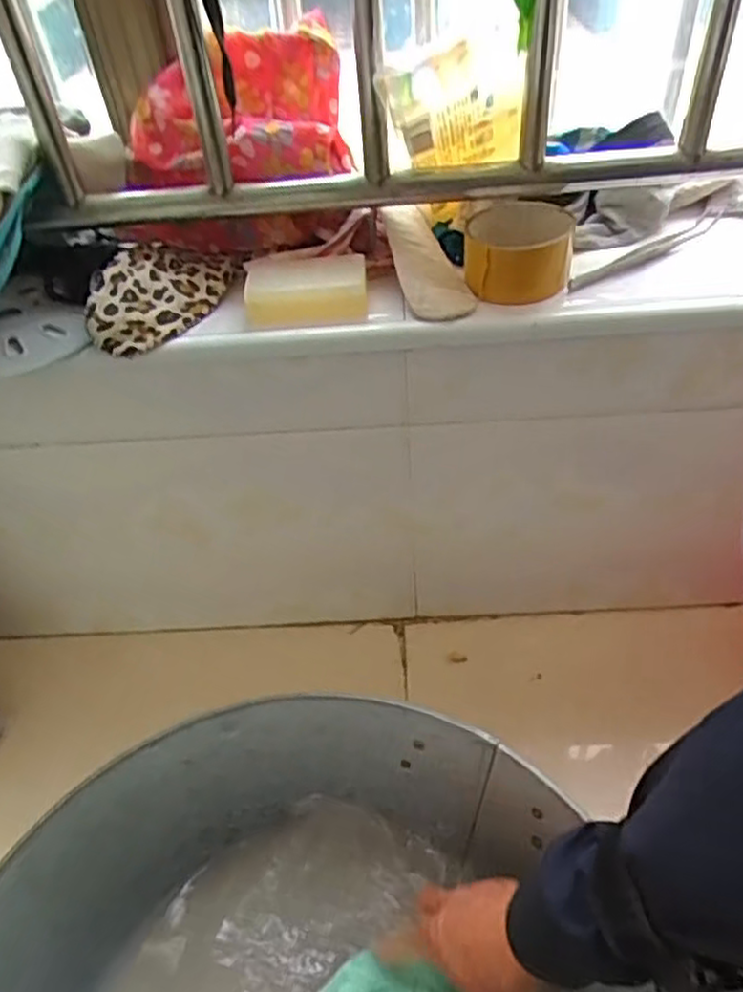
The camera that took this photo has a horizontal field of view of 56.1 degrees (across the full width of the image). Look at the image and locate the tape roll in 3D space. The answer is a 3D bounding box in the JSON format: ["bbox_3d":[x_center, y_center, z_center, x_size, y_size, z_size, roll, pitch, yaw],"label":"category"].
[{"bbox_3d":[0.122,-0.200,0.570,0.088,0.051,0.088,2,45,8],"label":"tape roll"}]

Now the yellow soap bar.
[{"bbox_3d":[-0.053,-0.171,0.576,0.097,0.032,0.056,-2,45,4],"label":"yellow soap bar"}]

